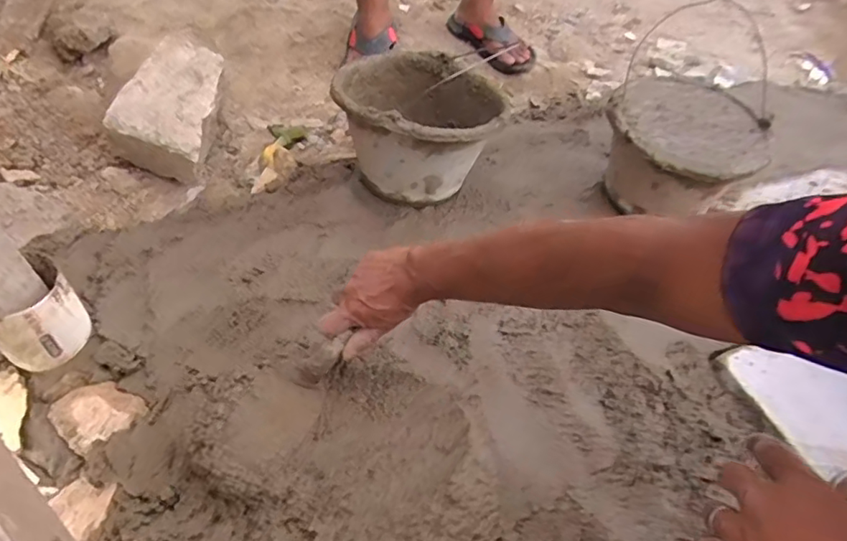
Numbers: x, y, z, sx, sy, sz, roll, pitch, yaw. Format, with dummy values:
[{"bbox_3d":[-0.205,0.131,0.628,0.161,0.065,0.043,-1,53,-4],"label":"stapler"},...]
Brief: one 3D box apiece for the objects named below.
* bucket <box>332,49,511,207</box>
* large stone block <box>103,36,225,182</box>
[{"bbox_3d":[-0.011,-0.202,0.809,0.220,0.165,0.218,3,47,-4],"label":"bucket"},{"bbox_3d":[-0.382,-0.249,0.828,0.128,0.098,0.207,13,60,-12],"label":"large stone block"}]

